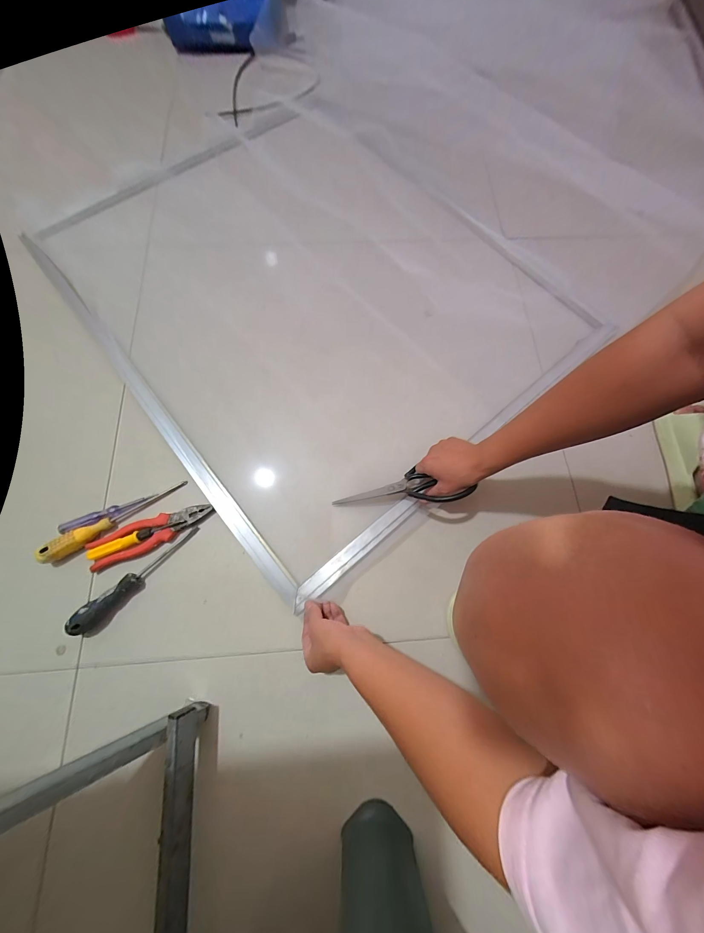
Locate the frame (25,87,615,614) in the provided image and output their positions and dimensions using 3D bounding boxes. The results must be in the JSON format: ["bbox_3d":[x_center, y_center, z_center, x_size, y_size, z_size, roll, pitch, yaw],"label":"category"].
[{"bbox_3d":[-0.100,-0.455,0.667,0.900,0.024,1.113,-39,77,-12],"label":"frame"}]

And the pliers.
[{"bbox_3d":[-0.318,0.105,0.480,0.188,0.016,0.050,-21,75,-8],"label":"pliers"}]

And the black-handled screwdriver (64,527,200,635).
[{"bbox_3d":[-0.324,0.165,0.455,0.200,0.034,0.026,-43,78,-13],"label":"black-handled screwdriver"}]

